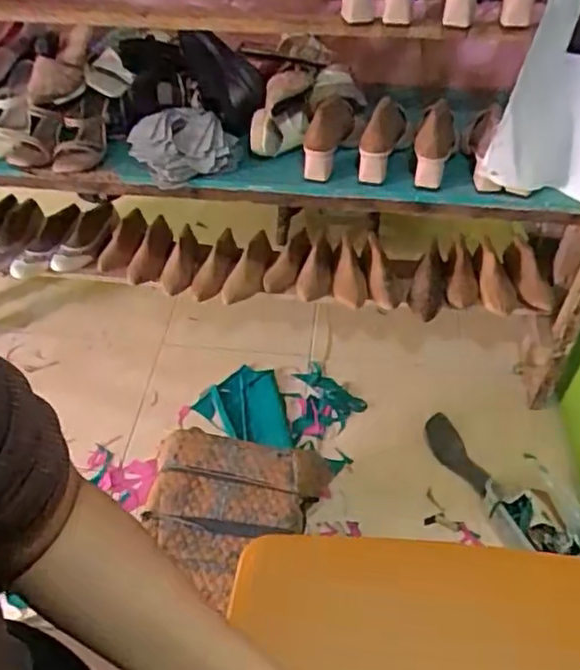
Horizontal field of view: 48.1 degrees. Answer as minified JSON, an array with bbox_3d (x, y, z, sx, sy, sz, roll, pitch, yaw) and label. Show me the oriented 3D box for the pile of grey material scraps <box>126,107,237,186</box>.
[{"bbox_3d":[-0.202,-0.358,1.228,0.203,0.063,0.157,-7,47,-7],"label":"pile of grey material scraps"}]

